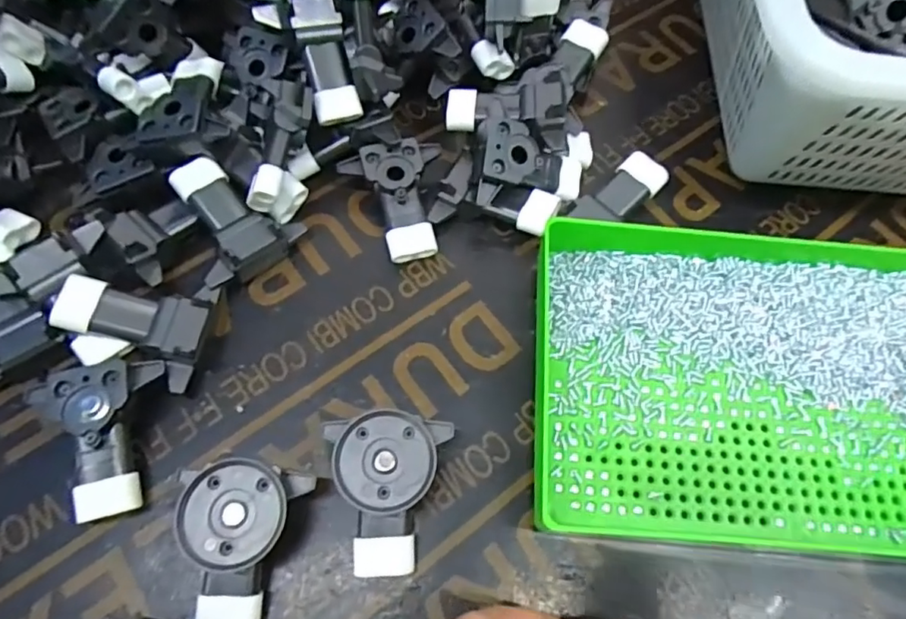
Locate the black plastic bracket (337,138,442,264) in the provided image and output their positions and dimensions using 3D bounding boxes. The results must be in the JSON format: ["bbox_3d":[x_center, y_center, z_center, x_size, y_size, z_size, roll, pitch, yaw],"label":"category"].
[{"bbox_3d":[-0.024,-0.063,0.316,0.051,0.017,0.069,-27,87,-10],"label":"black plastic bracket"}]

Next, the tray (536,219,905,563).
[{"bbox_3d":[0.162,0.034,0.274,0.237,0.037,0.154,5,64,-1],"label":"tray"}]

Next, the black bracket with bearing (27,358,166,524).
[{"bbox_3d":[-0.159,0.059,0.251,0.054,0.026,0.063,-9,65,-7],"label":"black bracket with bearing"}]

